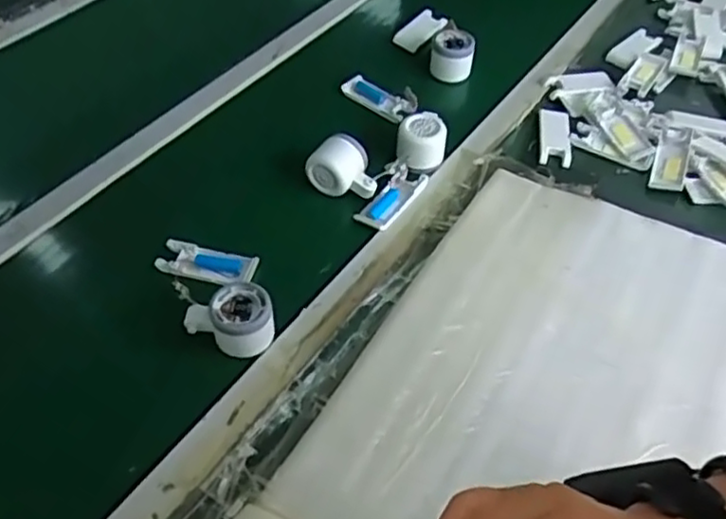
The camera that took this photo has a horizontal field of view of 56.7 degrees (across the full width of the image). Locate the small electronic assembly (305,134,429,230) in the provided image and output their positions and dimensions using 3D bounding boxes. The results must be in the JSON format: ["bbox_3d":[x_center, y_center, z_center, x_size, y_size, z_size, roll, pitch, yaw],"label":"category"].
[{"bbox_3d":[0.002,-0.105,0.788,0.119,0.052,0.097,27,54,19],"label":"small electronic assembly"}]

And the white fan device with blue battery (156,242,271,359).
[{"bbox_3d":[-0.147,0.022,0.687,0.090,0.049,0.164,-23,55,-19],"label":"white fan device with blue battery"}]

